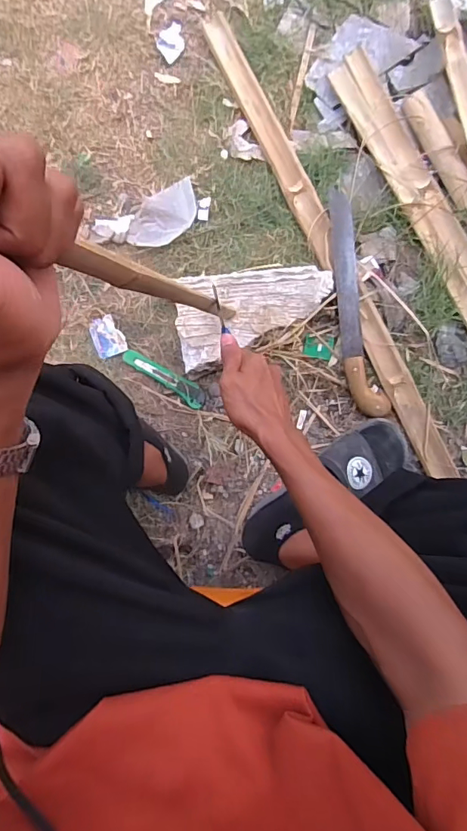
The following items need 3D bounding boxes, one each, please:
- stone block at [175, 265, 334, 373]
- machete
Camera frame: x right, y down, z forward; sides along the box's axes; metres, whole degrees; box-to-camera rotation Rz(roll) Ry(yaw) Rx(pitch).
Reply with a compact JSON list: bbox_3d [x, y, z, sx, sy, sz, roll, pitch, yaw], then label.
[{"bbox_3d":[0.032,-0.144,0.678,0.220,0.059,0.121,-8,91,3],"label":"stone block"},{"bbox_3d":[0.168,-0.157,0.676,0.050,0.024,0.318,-12,90,3],"label":"machete"}]

